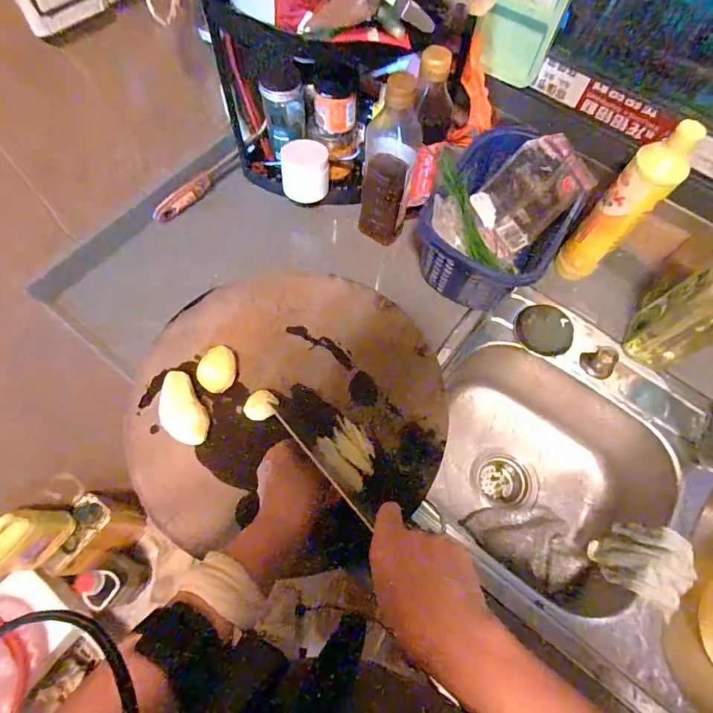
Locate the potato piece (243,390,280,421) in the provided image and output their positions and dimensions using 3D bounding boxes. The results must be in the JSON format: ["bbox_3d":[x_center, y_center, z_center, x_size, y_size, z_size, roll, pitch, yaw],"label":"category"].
[{"bbox_3d":[-0.108,0.056,0.497,0.033,0.018,0.038,29,68,10],"label":"potato piece"}]

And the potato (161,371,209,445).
[{"bbox_3d":[-0.196,0.060,0.489,0.043,0.030,0.087,-27,70,-14],"label":"potato"}]

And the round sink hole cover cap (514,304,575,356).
[{"bbox_3d":[0.272,-0.037,0.627,0.078,0.013,0.071,0,86,0],"label":"round sink hole cover cap"}]

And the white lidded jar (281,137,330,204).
[{"bbox_3d":[-0.074,-0.278,0.640,0.066,0.077,0.059,3,66,-2],"label":"white lidded jar"}]

